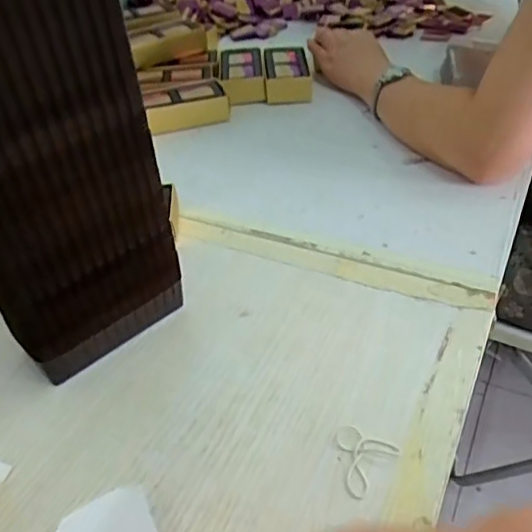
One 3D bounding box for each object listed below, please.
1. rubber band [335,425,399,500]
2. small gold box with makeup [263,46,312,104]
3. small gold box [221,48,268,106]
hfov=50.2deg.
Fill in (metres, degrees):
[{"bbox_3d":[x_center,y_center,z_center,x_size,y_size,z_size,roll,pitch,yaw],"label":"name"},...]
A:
[{"bbox_3d":[0.051,0.110,0.319,0.036,0.004,0.039,18,45,25],"label":"rubber band"},{"bbox_3d":[0.027,-0.247,0.732,0.059,0.033,0.115,-3,40,2],"label":"small gold box with makeup"},{"bbox_3d":[-0.030,-0.248,0.737,0.053,0.031,0.124,-5,40,0],"label":"small gold box"}]

